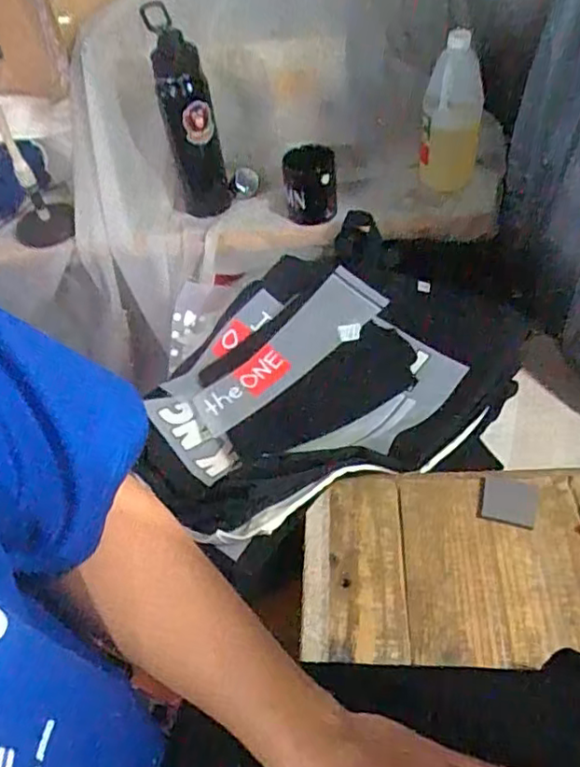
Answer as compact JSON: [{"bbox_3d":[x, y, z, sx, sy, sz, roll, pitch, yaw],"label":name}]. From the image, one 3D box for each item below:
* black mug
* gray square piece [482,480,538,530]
[{"bbox_3d":[0.031,-0.321,0.985,0.078,0.113,0.073,-7,48,0],"label":"black mug"},{"bbox_3d":[0.242,0.130,0.676,0.055,0.007,0.055,12,51,17],"label":"gray square piece"}]

